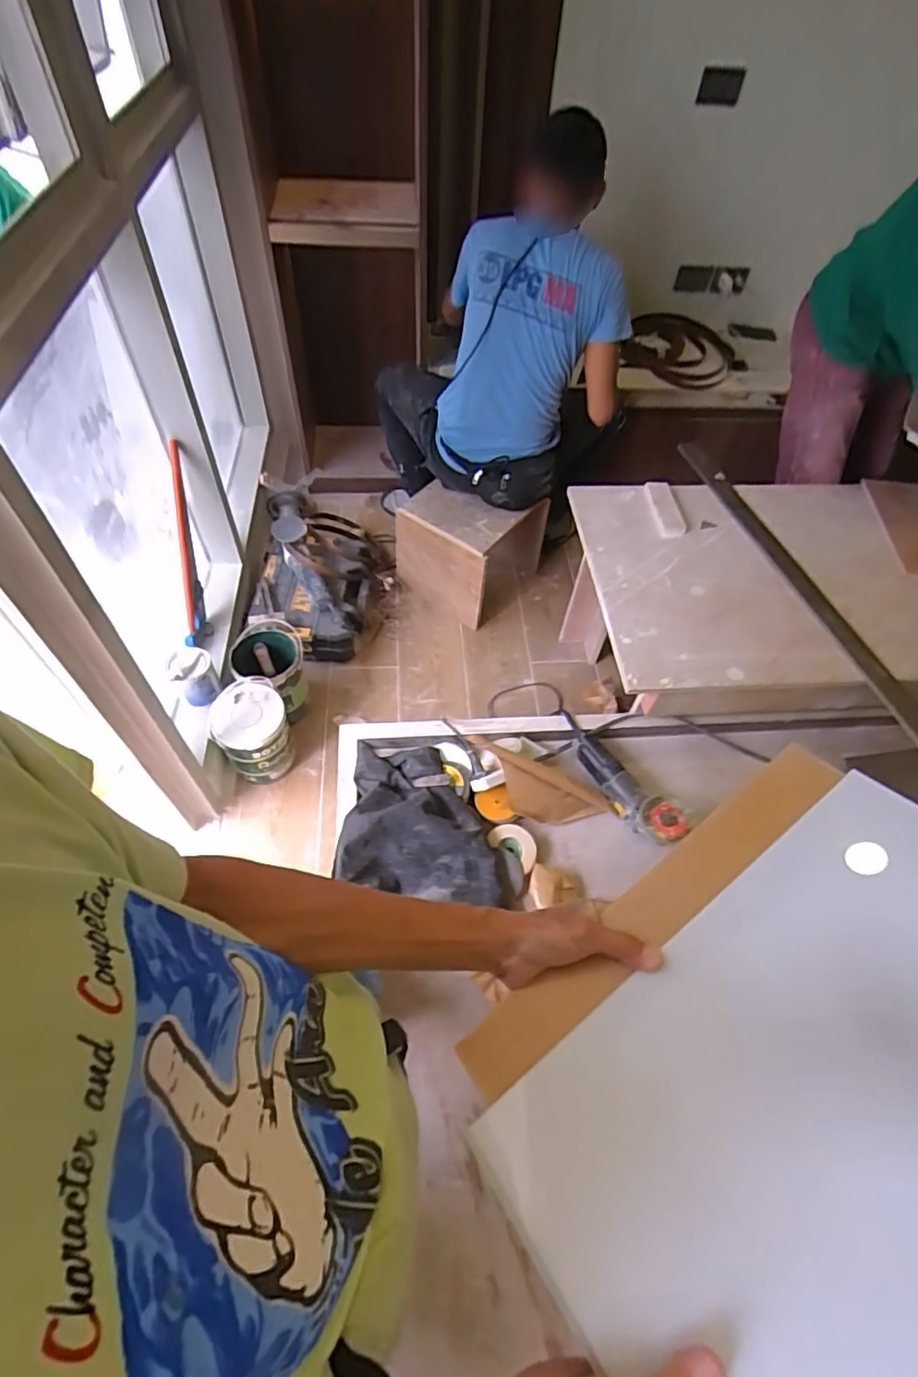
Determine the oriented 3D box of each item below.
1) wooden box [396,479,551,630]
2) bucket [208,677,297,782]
[{"bbox_3d":[0.029,-0.462,1.891,0.341,0.329,0.365,32,59,19],"label":"wooden box"},{"bbox_3d":[-0.513,0.113,1.503,0.167,0.219,0.165,1,54,-2],"label":"bucket"}]

